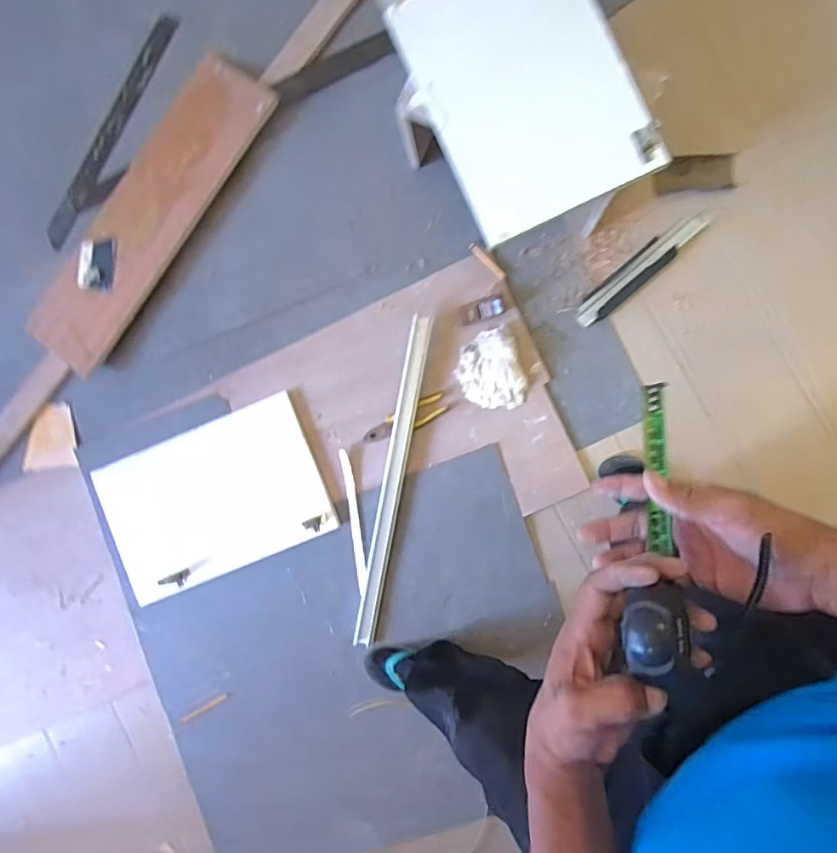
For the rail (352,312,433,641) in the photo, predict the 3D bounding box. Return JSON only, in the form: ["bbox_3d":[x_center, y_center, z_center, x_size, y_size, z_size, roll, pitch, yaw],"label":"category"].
[{"bbox_3d":[-0.061,0.130,1.241,0.047,0.015,0.770,11,90,6],"label":"rail"}]

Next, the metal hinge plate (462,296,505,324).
[{"bbox_3d":[0.145,-0.260,1.191,0.096,0.031,0.041,-17,90,5],"label":"metal hinge plate"}]

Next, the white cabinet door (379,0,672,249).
[{"bbox_3d":[0.187,-0.637,0.974,0.344,0.027,0.510,-24,92,10],"label":"white cabinet door"}]

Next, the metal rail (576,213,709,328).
[{"bbox_3d":[0.498,-0.356,1.193,0.351,0.011,0.066,-41,88,5],"label":"metal rail"}]

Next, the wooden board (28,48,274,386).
[{"bbox_3d":[-0.645,-0.508,1.270,0.211,0.039,0.807,36,94,3],"label":"wooden board"}]

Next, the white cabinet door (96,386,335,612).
[{"bbox_3d":[-0.485,0.170,1.261,0.513,0.038,0.347,-22,87,5],"label":"white cabinet door"}]

